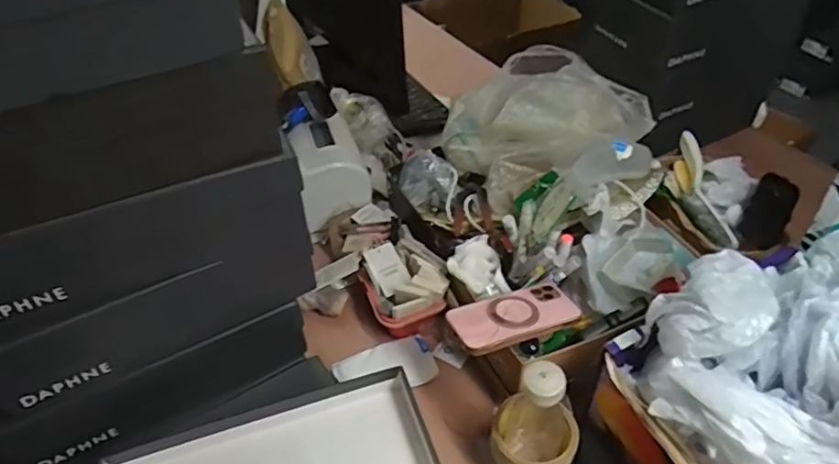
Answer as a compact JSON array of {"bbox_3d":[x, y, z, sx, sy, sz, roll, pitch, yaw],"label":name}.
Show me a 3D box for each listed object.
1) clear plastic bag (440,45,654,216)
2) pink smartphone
[{"bbox_3d":[0.168,-0.181,0.883,0.251,0.106,0.261,-23,48,-19],"label":"clear plastic bag"},{"bbox_3d":[0.111,0.094,0.667,0.146,0.017,0.076,-16,38,-19],"label":"pink smartphone"}]

